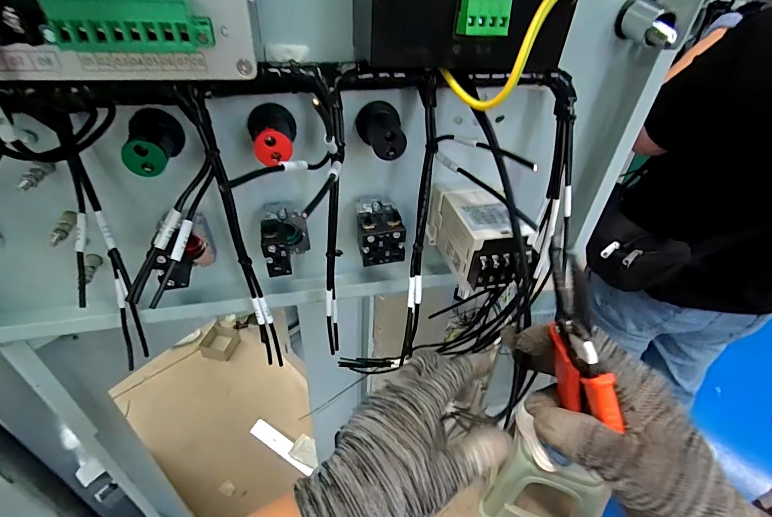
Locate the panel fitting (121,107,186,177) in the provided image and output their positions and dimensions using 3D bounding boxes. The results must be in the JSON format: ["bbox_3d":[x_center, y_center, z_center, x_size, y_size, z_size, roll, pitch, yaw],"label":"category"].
[{"bbox_3d":[-0.127,-0.064,0.215,0.026,0.023,0.040,-11,41,-17],"label":"panel fitting"}]

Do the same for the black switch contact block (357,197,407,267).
[{"bbox_3d":[-0.004,-0.019,0.278,0.032,0.036,0.031,-1,39,-5],"label":"black switch contact block"}]

